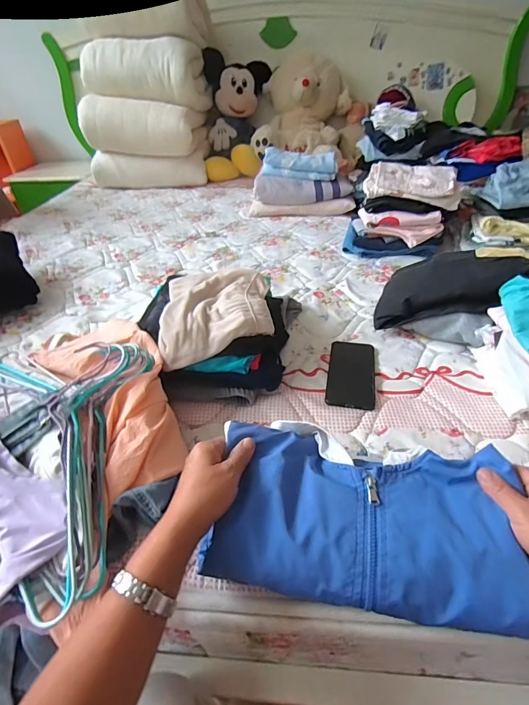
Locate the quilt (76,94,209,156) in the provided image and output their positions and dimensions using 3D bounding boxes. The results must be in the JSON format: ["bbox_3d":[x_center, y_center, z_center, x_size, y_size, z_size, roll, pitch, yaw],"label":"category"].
[{"bbox_3d":[-0.479,-0.923,1.573,0.427,0.217,0.284,0,39,3],"label":"quilt"}]

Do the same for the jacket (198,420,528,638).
[{"bbox_3d":[0.109,0.170,0.404,0.319,0.066,0.166,7,38,8],"label":"jacket"}]

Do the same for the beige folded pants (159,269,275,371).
[{"bbox_3d":[-0.078,-0.073,0.642,0.176,0.047,0.220,-5,39,-2],"label":"beige folded pants"}]

